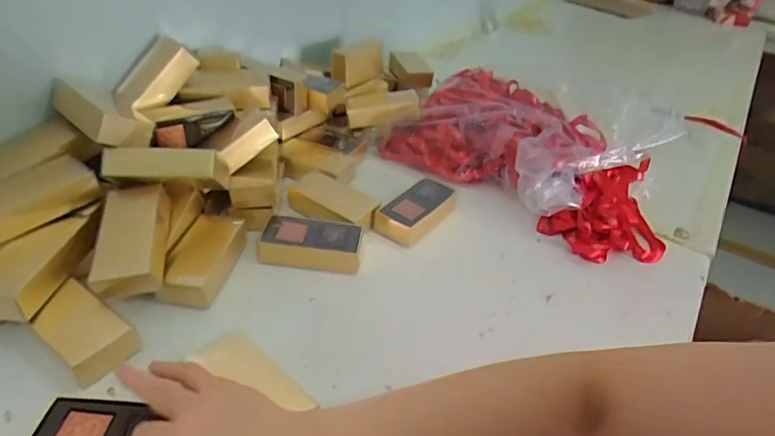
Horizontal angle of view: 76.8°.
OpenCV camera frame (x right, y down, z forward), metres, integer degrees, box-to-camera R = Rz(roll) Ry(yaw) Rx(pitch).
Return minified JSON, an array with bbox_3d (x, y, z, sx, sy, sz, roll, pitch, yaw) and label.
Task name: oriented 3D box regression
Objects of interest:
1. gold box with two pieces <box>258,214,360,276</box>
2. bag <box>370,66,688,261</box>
[{"bbox_3d":[-0.090,0.031,0.580,0.116,0.033,0.060,10,36,3],"label":"gold box with two pieces"},{"bbox_3d":[0.232,-0.108,0.736,0.415,0.125,0.257,33,43,31],"label":"bag"}]

